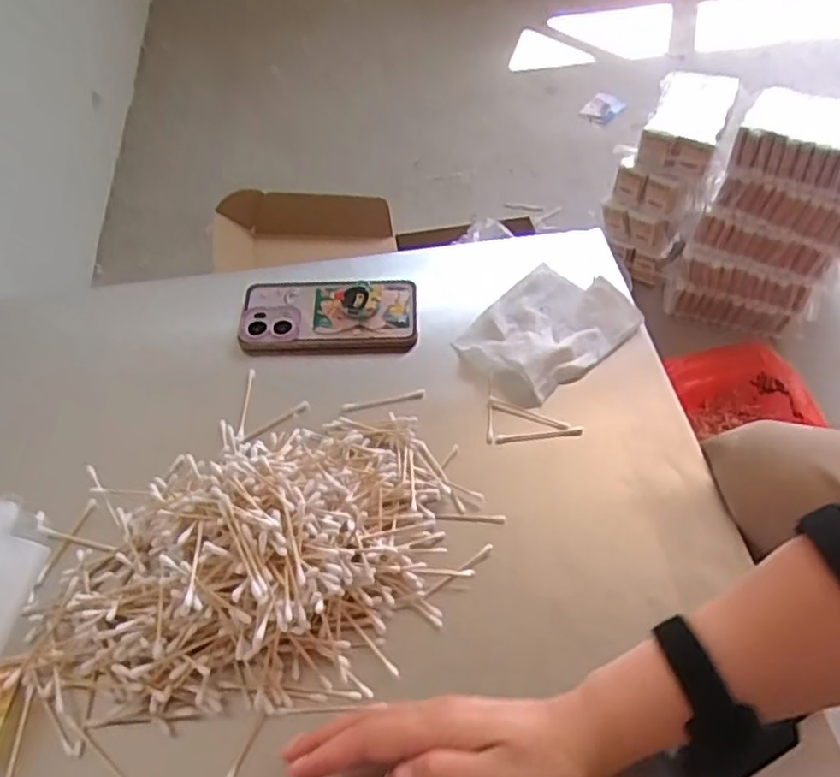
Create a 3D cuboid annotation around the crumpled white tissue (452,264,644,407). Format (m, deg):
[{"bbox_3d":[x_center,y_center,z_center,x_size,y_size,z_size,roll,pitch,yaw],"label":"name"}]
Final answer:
[{"bbox_3d":[0.115,-0.057,0.614,0.140,0.025,0.113,-39,62,-23],"label":"crumpled white tissue"}]

